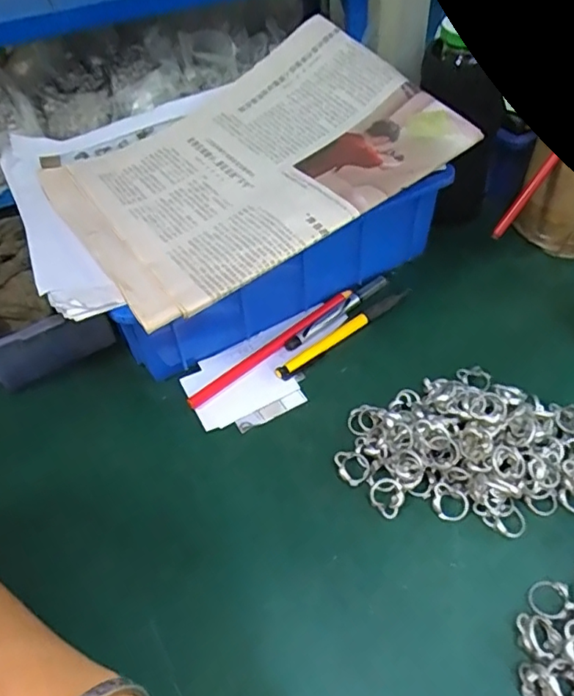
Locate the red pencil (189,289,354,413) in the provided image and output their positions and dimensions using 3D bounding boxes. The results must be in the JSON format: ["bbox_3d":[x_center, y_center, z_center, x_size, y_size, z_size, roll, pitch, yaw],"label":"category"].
[{"bbox_3d":[-0.010,-0.002,0.428,0.159,0.007,0.011,-36,55,-23],"label":"red pencil"}]

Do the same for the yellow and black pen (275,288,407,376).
[{"bbox_3d":[0.046,-0.014,0.434,0.133,0.006,0.011,-31,53,-20],"label":"yellow and black pen"}]

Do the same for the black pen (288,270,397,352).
[{"bbox_3d":[0.047,-0.033,0.451,0.122,0.006,0.011,-36,55,-23],"label":"black pen"}]

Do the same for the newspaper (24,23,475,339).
[{"bbox_3d":[-0.031,-0.149,0.411,0.272,0.053,0.211,-30,53,-19],"label":"newspaper"}]

